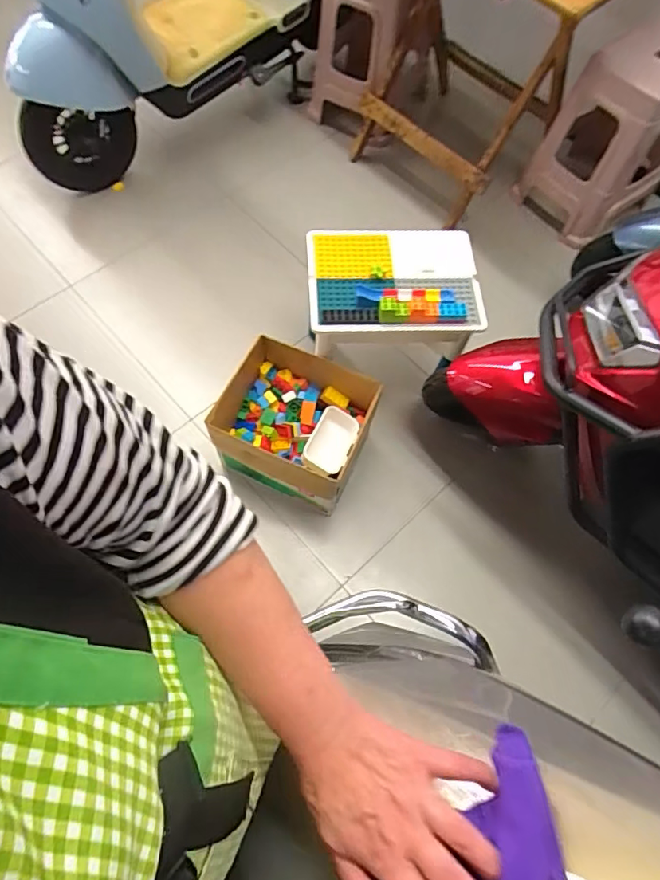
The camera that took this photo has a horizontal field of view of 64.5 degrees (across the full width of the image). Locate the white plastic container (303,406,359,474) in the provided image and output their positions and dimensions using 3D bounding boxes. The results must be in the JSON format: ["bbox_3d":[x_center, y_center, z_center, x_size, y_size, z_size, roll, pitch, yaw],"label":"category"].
[{"bbox_3d":[0.005,-0.004,1.251,0.103,0.025,0.189,16,51,9],"label":"white plastic container"}]

